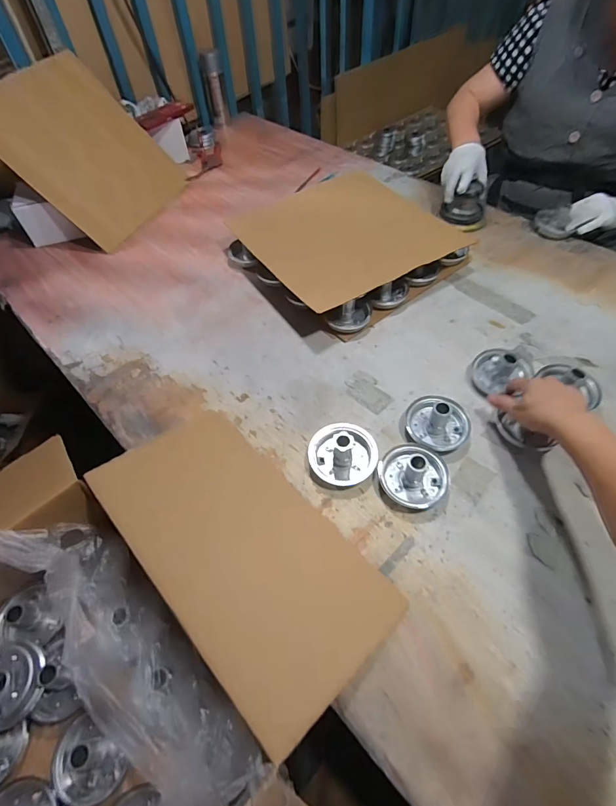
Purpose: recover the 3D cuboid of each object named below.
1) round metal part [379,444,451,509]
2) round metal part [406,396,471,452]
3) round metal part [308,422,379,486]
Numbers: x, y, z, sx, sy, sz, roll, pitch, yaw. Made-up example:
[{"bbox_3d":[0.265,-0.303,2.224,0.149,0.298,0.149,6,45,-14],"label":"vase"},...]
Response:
[{"bbox_3d":[0.145,0.092,0.537,0.087,0.054,0.088,-1,53,2],"label":"round metal part"},{"bbox_3d":[0.195,0.024,0.581,0.091,0.057,0.081,0,53,2],"label":"round metal part"},{"bbox_3d":[0.051,0.065,0.556,0.095,0.060,0.084,8,54,8],"label":"round metal part"}]

